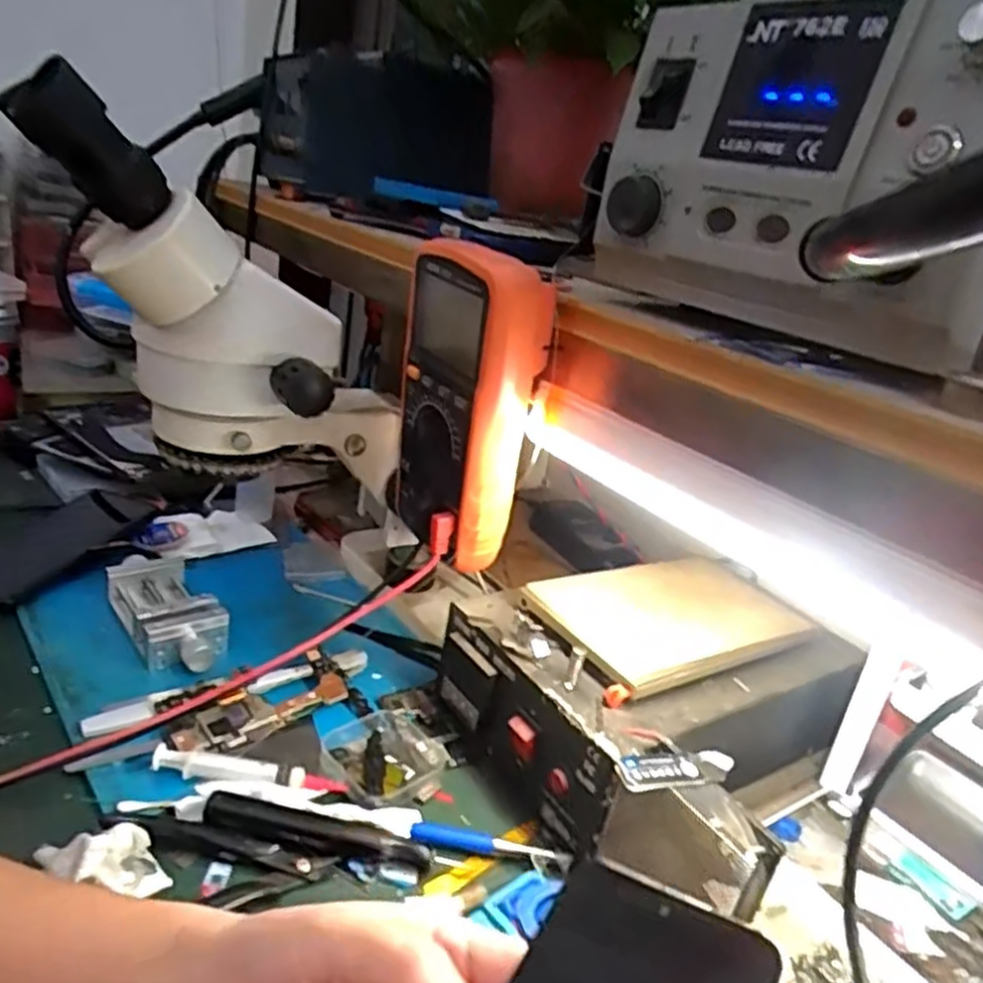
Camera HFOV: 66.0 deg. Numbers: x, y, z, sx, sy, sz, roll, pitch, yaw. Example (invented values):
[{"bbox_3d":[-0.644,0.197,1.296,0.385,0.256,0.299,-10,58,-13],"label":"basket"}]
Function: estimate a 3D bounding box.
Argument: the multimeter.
[{"bbox_3d":[-0.016,-0.051,0.444,0.052,0.172,0.087,-3,24,-30],"label":"multimeter"}]

